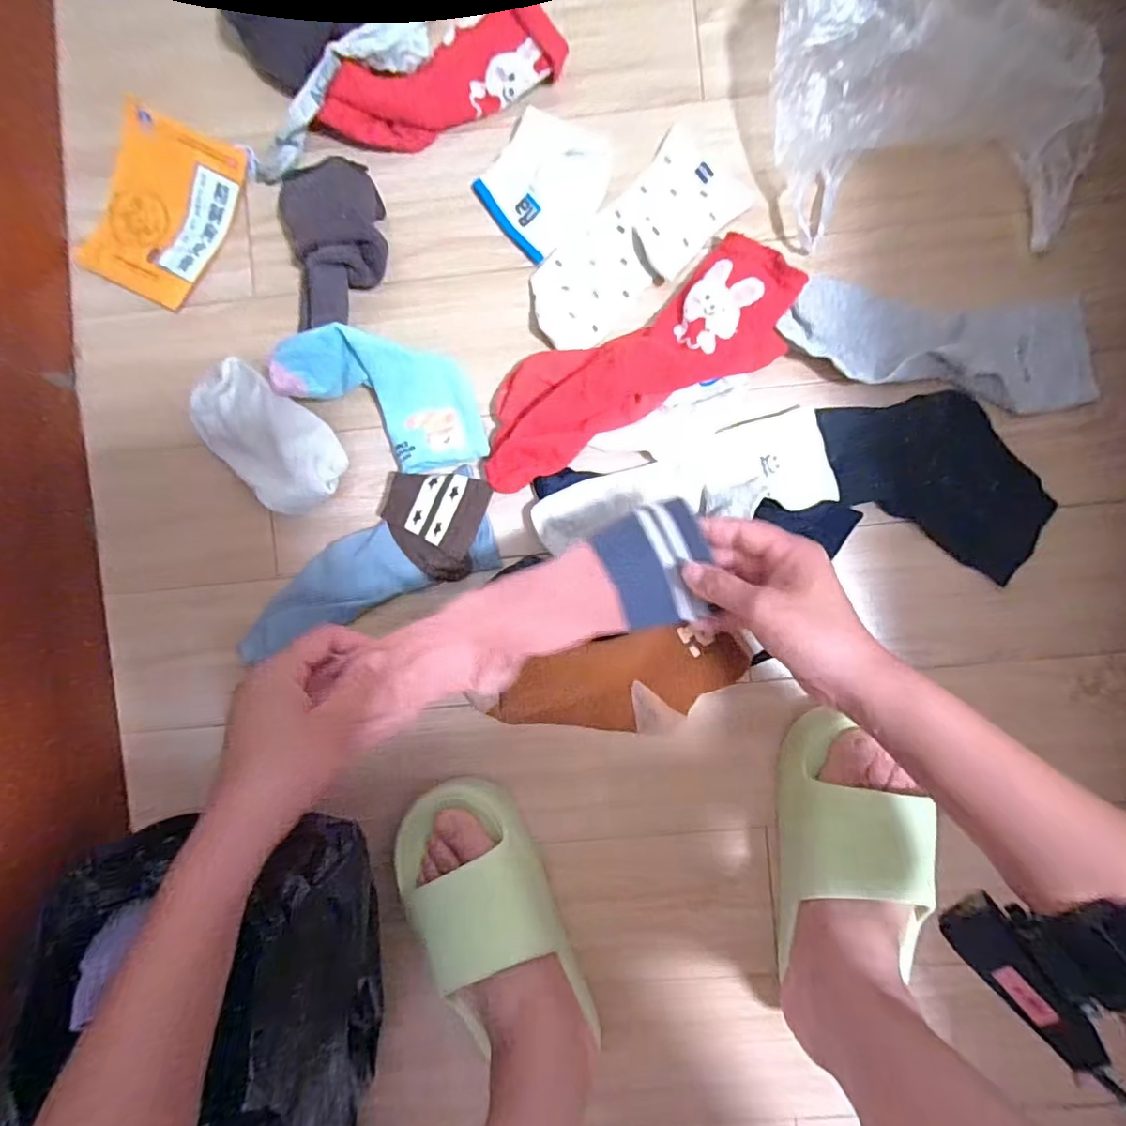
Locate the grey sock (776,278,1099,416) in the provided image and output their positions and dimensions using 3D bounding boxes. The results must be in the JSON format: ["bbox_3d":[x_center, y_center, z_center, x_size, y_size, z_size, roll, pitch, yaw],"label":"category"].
[{"bbox_3d":[0.300,-0.176,0.447,0.241,0.022,0.087,6,90,2],"label":"grey sock"}]

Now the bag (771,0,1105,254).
[{"bbox_3d":[0.283,-0.362,0.427,0.235,0.067,0.231,-11,90,2],"label":"bag"}]

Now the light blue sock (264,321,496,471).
[{"bbox_3d":[-0.138,-0.137,0.451,0.160,0.065,0.098,37,91,1],"label":"light blue sock"}]

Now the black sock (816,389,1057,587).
[{"bbox_3d":[0.309,-0.077,0.462,0.195,0.010,0.109,29,99,4],"label":"black sock"}]

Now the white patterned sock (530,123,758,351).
[{"bbox_3d":[0.062,-0.271,0.464,0.215,0.014,0.083,-42,89,1],"label":"white patterned sock"}]

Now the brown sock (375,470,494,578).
[{"bbox_3d":[-0.115,-0.037,0.473,0.090,0.020,0.085,16,91,2],"label":"brown sock"}]

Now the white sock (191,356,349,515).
[{"bbox_3d":[-0.250,-0.105,0.472,0.137,0.043,0.080,40,91,1],"label":"white sock"}]

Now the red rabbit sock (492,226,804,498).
[{"bbox_3d":[0.055,-0.161,0.448,0.282,0.048,0.101,-29,89,2],"label":"red rabbit sock"}]

